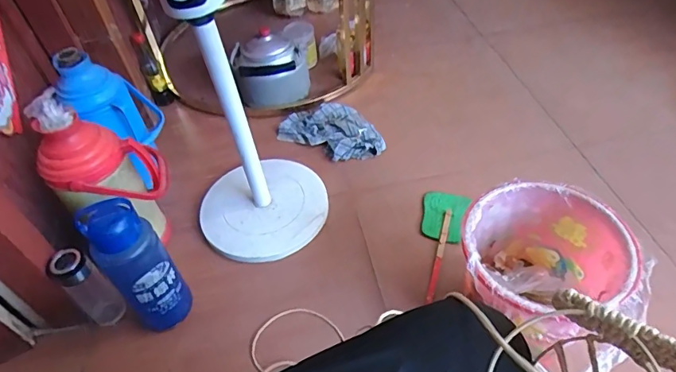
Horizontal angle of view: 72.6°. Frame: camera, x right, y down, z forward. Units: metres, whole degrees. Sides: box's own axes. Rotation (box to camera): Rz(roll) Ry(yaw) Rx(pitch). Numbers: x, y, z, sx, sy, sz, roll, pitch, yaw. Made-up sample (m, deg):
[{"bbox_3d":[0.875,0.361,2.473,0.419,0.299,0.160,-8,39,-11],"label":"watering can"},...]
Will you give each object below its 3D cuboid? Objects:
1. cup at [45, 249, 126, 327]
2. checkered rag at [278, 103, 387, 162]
[{"bbox_3d":[-0.479,0.193,0.884,0.073,0.193,0.070,-3,47,3],"label":"cup"},{"bbox_3d":[-0.027,-0.144,1.257,0.252,0.039,0.225,-16,48,-9],"label":"checkered rag"}]

